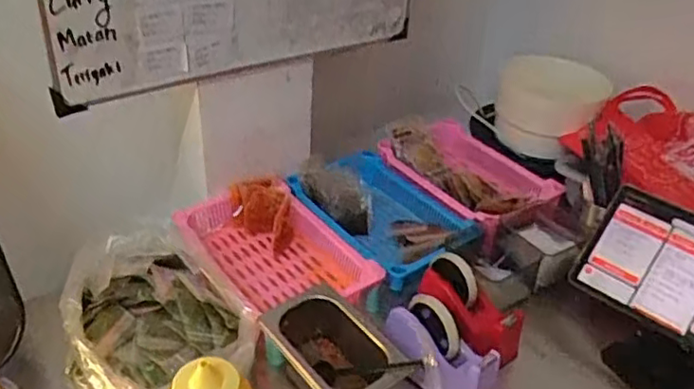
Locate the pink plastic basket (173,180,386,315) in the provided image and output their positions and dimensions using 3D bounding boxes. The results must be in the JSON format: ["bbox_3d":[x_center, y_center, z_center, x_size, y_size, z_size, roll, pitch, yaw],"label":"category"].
[{"bbox_3d":[-0.109,0.087,0.925,0.207,0.077,0.271,-20,42,-31],"label":"pink plastic basket"}]

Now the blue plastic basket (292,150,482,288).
[{"bbox_3d":[0.070,0.035,1.025,0.195,0.084,0.274,-23,43,-34],"label":"blue plastic basket"}]

